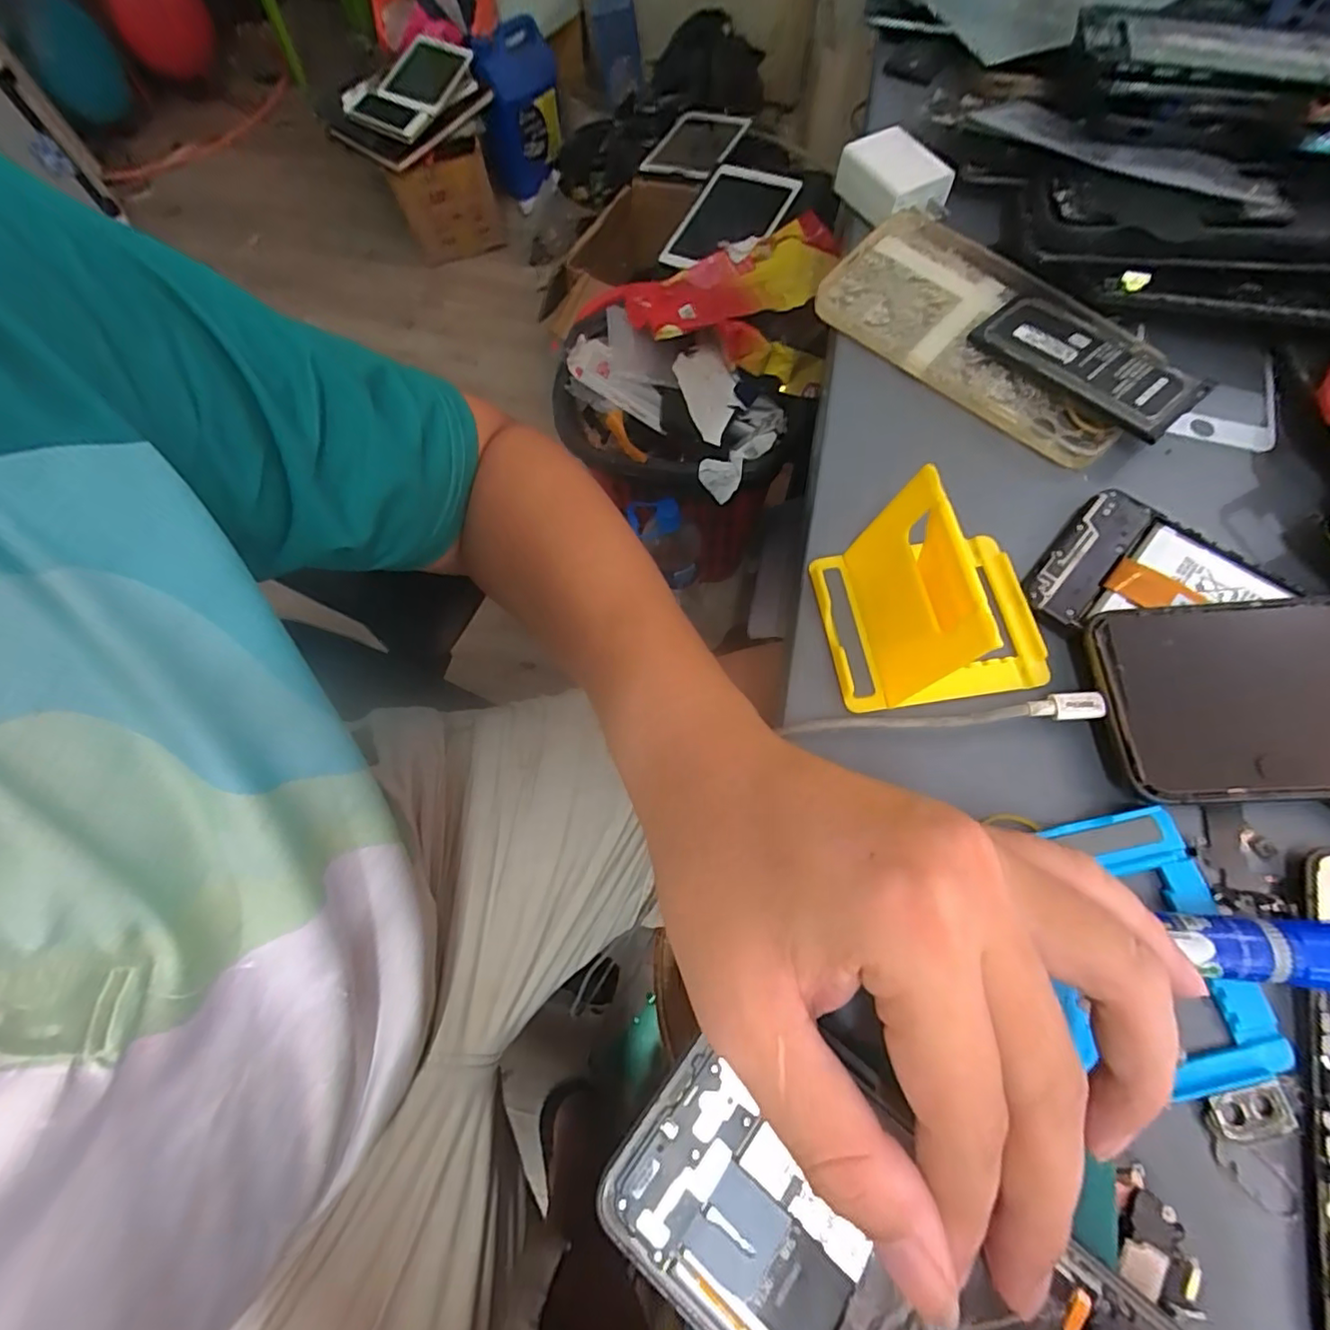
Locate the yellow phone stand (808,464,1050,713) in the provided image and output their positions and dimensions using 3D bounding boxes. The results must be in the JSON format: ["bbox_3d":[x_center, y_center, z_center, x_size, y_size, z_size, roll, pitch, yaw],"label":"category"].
[{"bbox_3d":[0.106,-0.029,0.221,0.084,0.053,0.071,-9,68,0],"label":"yellow phone stand"}]

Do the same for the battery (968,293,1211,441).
[{"bbox_3d":[0.197,-0.142,0.278,0.042,0.009,0.095,-42,70,-6],"label":"battery"}]

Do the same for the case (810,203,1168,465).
[{"bbox_3d":[0.159,-0.167,0.294,0.155,0.013,0.080,42,80,13],"label":"case"}]

